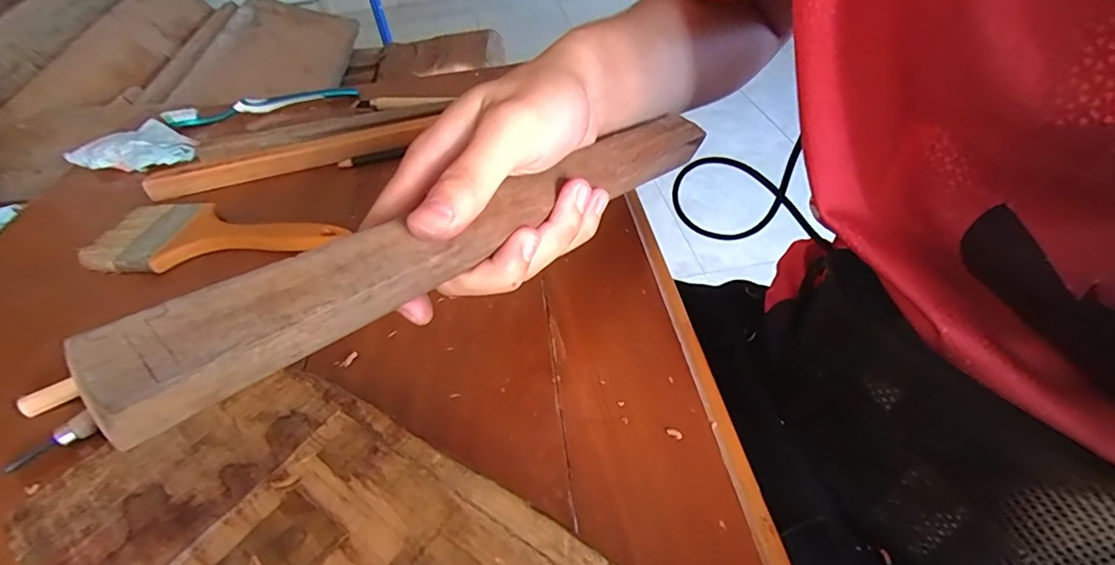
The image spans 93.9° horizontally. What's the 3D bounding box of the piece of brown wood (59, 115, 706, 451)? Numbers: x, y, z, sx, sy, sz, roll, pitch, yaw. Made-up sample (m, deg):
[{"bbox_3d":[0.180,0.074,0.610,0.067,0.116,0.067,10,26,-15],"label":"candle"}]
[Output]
[{"bbox_3d":[-0.020,-0.030,0.230,0.026,0.023,0.301,27,41,33],"label":"piece of brown wood"}]

